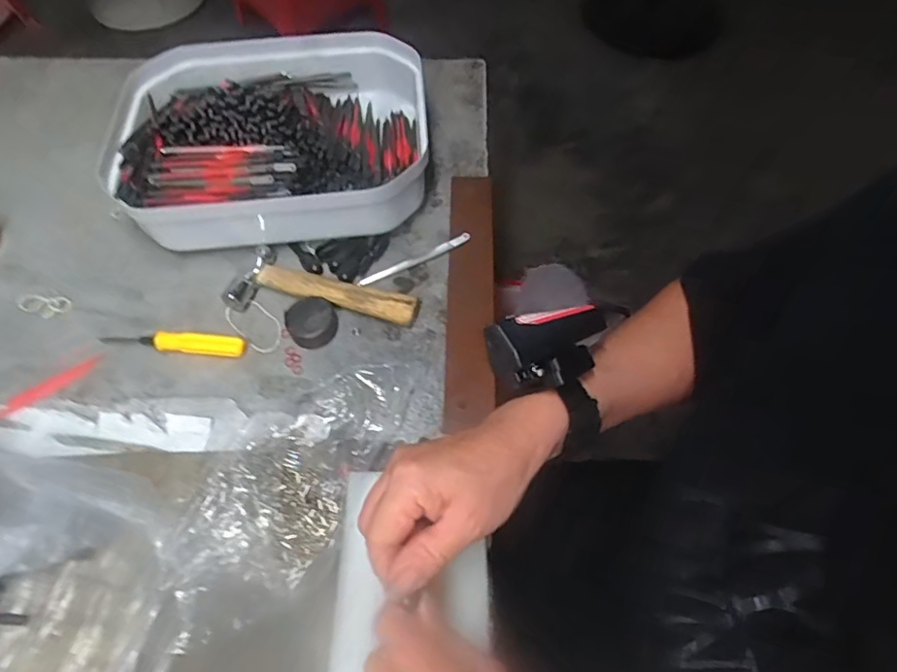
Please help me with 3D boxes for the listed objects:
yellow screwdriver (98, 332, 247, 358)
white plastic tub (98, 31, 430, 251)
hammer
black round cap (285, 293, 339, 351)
[{"bbox_3d":[-0.222,0.004,0.450,0.118,0.014,0.016,7,60,2],"label":"yellow screwdriver"},{"bbox_3d":[-0.160,-0.178,0.518,0.275,0.078,0.217,-3,59,-2],"label":"white plastic tub"},{"bbox_3d":[-0.104,-0.032,0.457,0.156,0.016,0.059,19,61,9],"label":"hammer"},{"bbox_3d":[-0.108,-0.014,0.447,0.035,0.027,0.041,20,61,10],"label":"black round cap"}]

